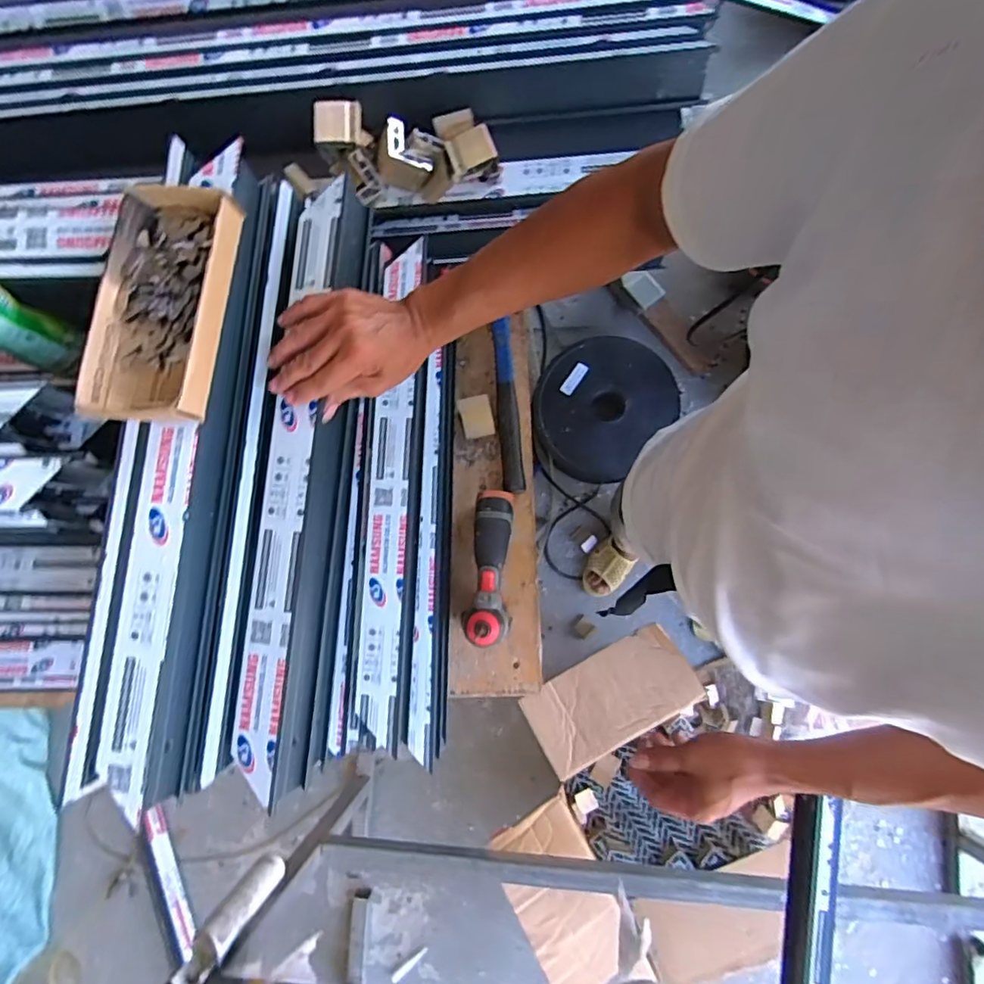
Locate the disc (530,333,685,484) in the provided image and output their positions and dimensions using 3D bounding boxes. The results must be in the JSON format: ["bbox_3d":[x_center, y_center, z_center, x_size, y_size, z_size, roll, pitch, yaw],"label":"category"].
[{"bbox_3d":[0.278,-0.206,1.414,0.318,0.150,0.358,41,87,9],"label":"disc"}]

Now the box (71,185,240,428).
[{"bbox_3d":[-0.282,-0.157,0.470,0.107,0.034,0.199,5,83,6],"label":"box"}]

